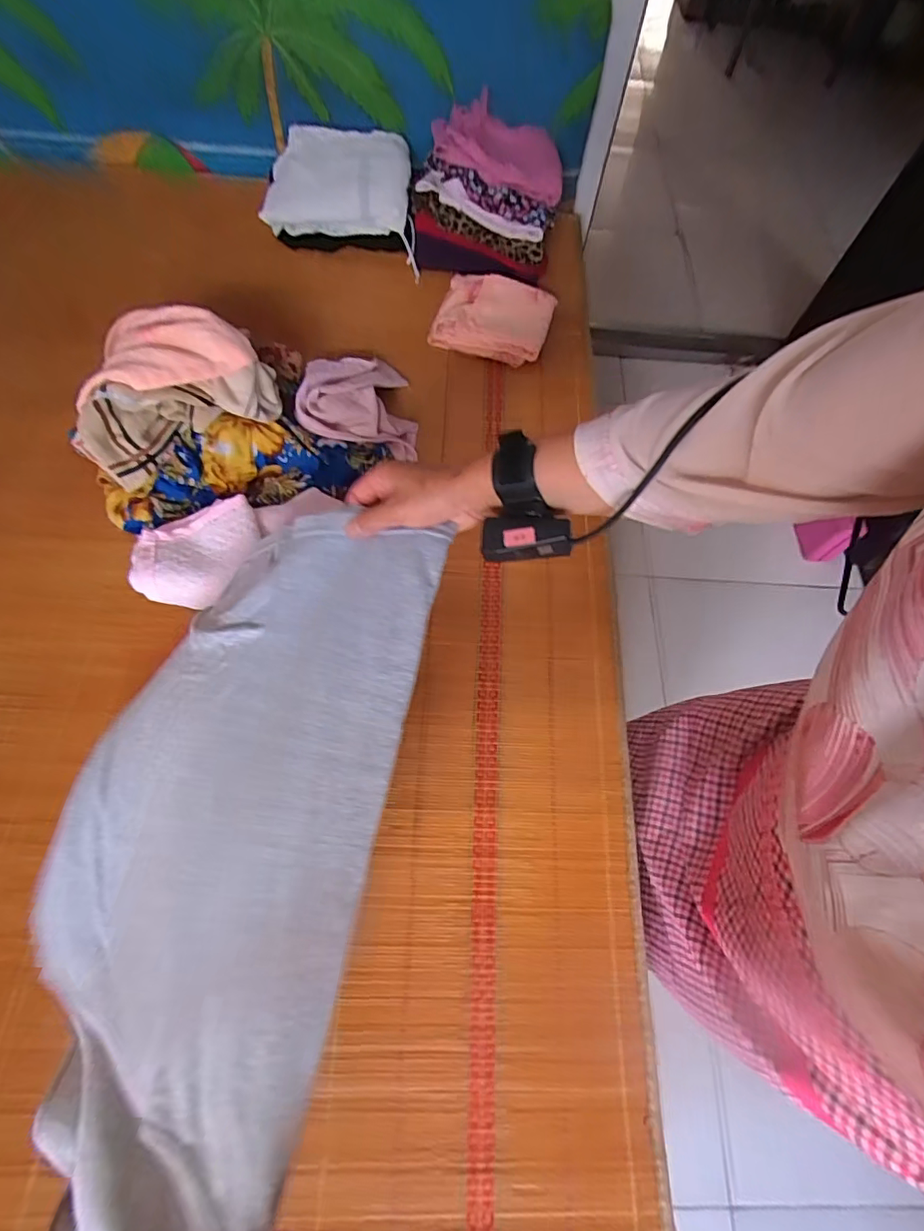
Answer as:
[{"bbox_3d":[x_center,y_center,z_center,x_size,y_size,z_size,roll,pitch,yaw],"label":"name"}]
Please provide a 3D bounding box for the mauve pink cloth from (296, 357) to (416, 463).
[{"bbox_3d":[-0.147,-0.334,0.804,0.180,0.060,0.185,8,66,1],"label":"mauve pink cloth"}]

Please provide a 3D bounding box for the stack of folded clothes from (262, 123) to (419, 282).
[{"bbox_3d":[-0.210,-0.755,0.947,0.252,0.121,0.174,6,65,-1],"label":"stack of folded clothes"}]

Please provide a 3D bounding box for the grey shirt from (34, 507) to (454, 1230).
[{"bbox_3d":[-0.219,0.184,0.433,0.340,0.067,0.570,1,67,25],"label":"grey shirt"}]

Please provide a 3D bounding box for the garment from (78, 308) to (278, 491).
[{"bbox_3d":[-0.402,-0.322,0.707,0.249,0.097,0.207,-31,71,-17],"label":"garment"}]

